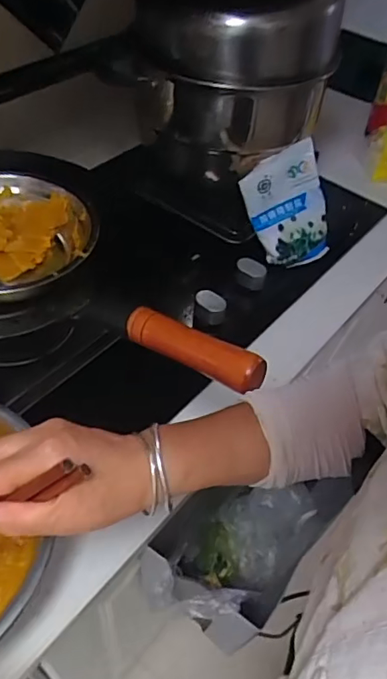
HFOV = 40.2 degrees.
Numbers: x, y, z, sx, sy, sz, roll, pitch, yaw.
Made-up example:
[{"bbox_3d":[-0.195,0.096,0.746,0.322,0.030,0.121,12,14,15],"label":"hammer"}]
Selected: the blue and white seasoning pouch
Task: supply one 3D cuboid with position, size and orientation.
[{"bbox_3d":[0.144,-0.191,0.781,0.117,0.165,0.016,-29,23,-7],"label":"blue and white seasoning pouch"}]

